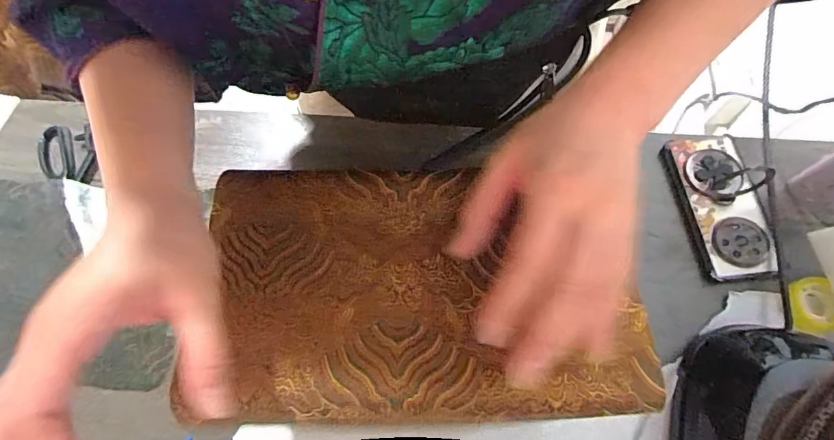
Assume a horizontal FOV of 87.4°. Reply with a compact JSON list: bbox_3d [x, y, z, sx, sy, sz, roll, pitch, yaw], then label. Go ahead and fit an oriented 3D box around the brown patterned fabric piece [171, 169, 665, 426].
[{"bbox_3d":[-0.002,0.040,0.287,0.275,0.023,0.169,0,70,0],"label":"brown patterned fabric piece"}]

